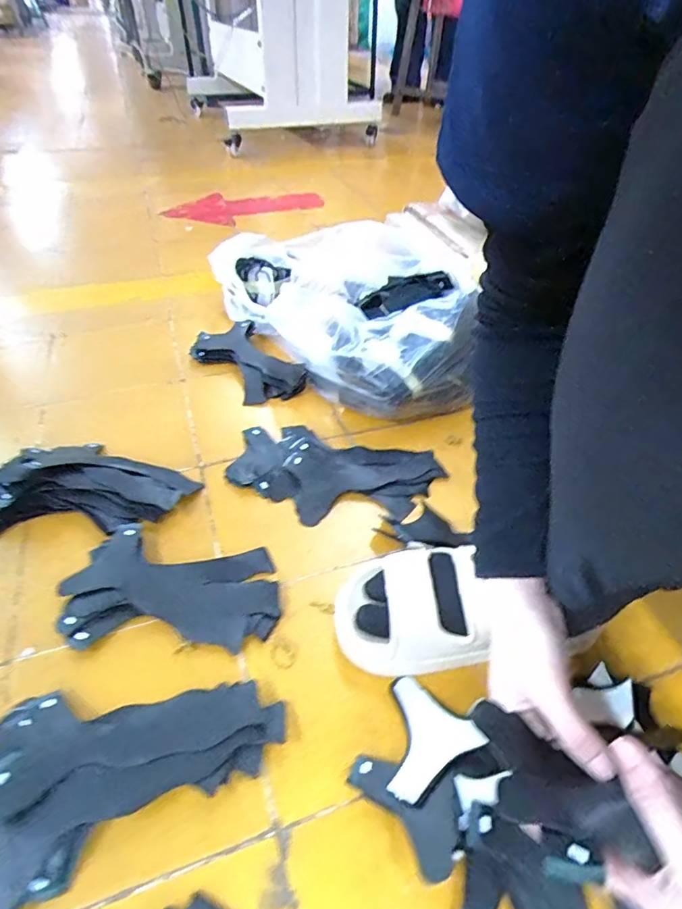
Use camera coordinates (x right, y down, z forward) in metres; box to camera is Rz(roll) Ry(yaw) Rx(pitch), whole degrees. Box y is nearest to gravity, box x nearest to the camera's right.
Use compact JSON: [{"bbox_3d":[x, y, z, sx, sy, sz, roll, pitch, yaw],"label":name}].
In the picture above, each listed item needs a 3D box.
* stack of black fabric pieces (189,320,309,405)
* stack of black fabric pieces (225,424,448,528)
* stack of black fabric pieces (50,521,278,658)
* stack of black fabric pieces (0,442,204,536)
[{"bbox_3d":[-0.147,-0.145,0.780,0.111,0.036,0.198,-30,51,-28],"label":"stack of black fabric pieces"},{"bbox_3d":[-0.009,0.022,0.615,0.255,0.027,0.132,6,44,6],"label":"stack of black fabric pieces"},{"bbox_3d":[-0.168,0.134,0.498,0.210,0.020,0.122,5,44,5],"label":"stack of black fabric pieces"},{"bbox_3d":[-0.309,0.027,0.587,0.260,0.051,0.147,-5,44,-6],"label":"stack of black fabric pieces"}]

